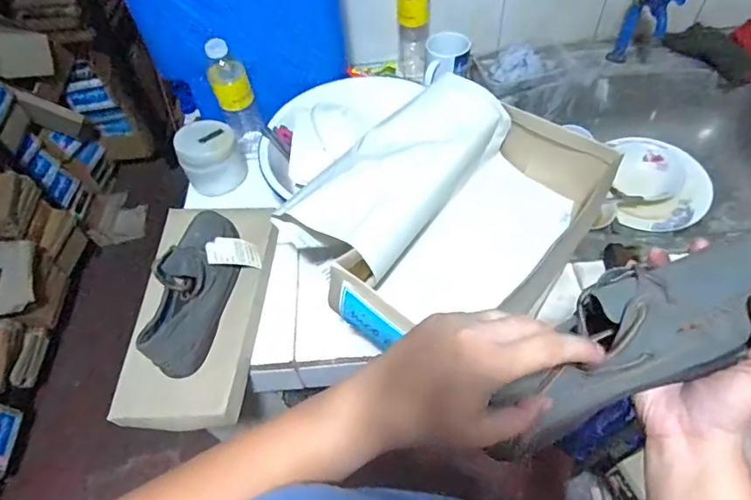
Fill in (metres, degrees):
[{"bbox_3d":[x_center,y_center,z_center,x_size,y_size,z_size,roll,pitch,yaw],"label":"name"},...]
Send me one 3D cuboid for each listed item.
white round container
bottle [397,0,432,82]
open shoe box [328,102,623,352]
[{"bbox_3d":[-0.274,-0.155,0.826,0.097,0.101,0.097,-26,56,-13],"label":"white round container"},{"bbox_3d":[0.075,-0.434,0.960,0.060,0.222,0.071,0,55,6],"label":"bottle"},{"bbox_3d":[0.124,-0.015,0.564,0.157,0.103,0.349,34,64,26],"label":"open shoe box"}]

